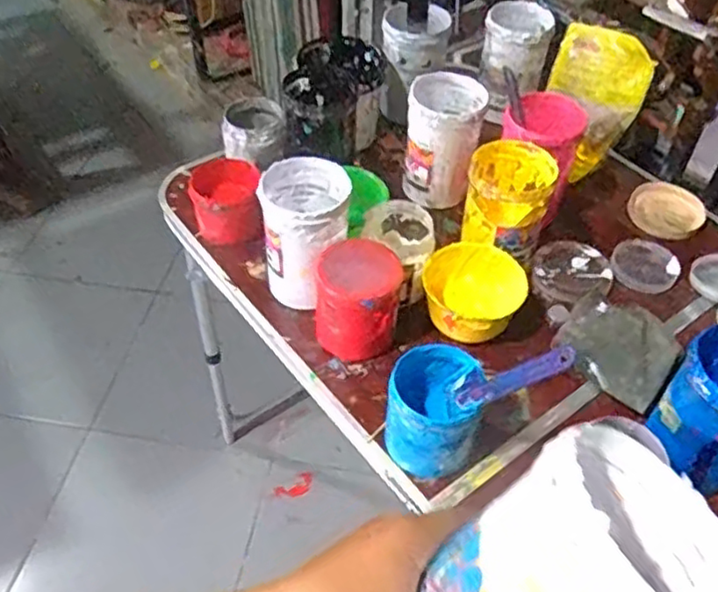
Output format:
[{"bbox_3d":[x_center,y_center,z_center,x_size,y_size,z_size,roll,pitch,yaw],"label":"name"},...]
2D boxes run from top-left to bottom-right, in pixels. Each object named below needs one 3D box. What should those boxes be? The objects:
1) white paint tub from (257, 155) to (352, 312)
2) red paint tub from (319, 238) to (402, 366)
[{"bbox_3d":[-0.059,-0.063,0.767,0.096,0.136,0.105,4,48,2],"label":"white paint tub"},{"bbox_3d":[-0.002,0.008,0.739,0.090,0.105,0.083,-3,48,-4],"label":"red paint tub"}]

